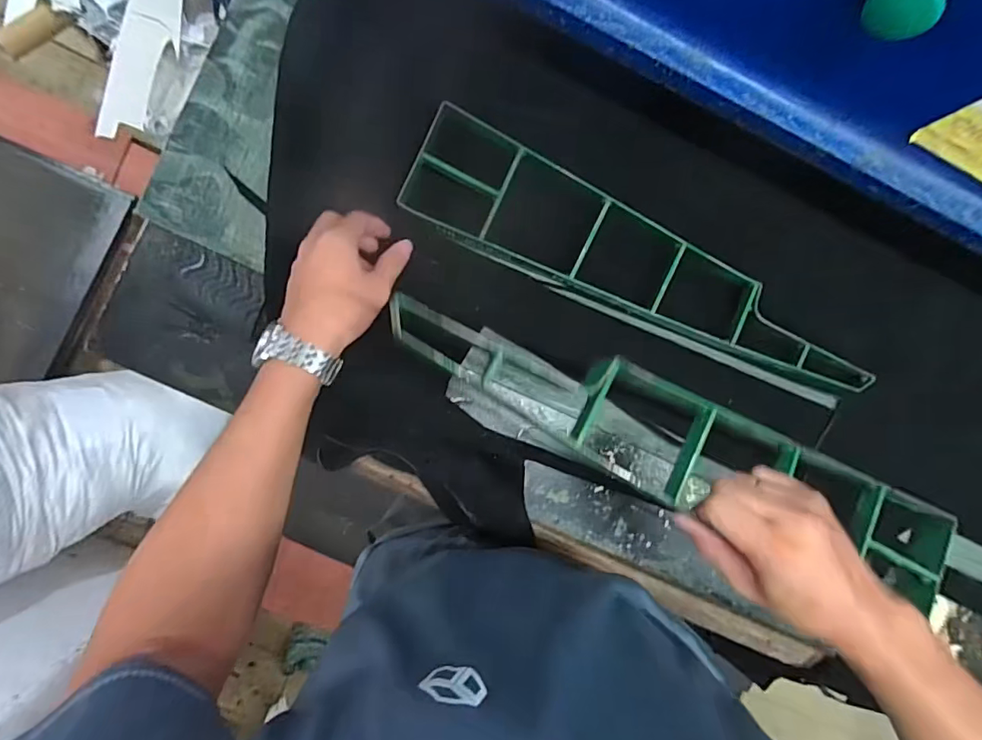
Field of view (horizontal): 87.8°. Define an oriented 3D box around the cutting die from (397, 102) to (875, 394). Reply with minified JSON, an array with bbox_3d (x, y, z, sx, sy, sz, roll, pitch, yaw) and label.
[{"bbox_3d":[0.160,-0.102,0.514,0.500,0.053,0.101,24,87,-6],"label":"cutting die"}]

